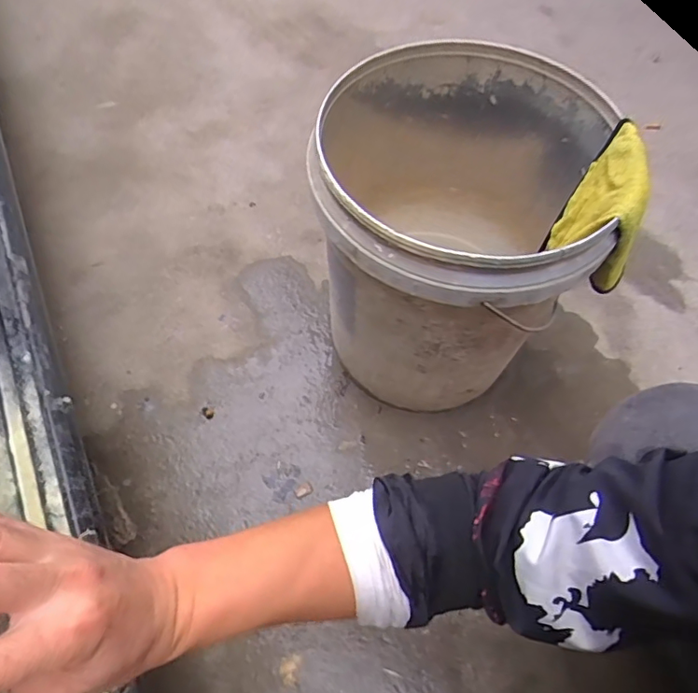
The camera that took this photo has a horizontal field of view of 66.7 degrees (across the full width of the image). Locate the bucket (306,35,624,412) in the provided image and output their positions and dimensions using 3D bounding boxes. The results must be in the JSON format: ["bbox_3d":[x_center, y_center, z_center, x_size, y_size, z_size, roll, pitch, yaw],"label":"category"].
[{"bbox_3d":[0.114,-0.121,0.641,0.309,0.321,0.310,0,62,-1],"label":"bucket"}]

